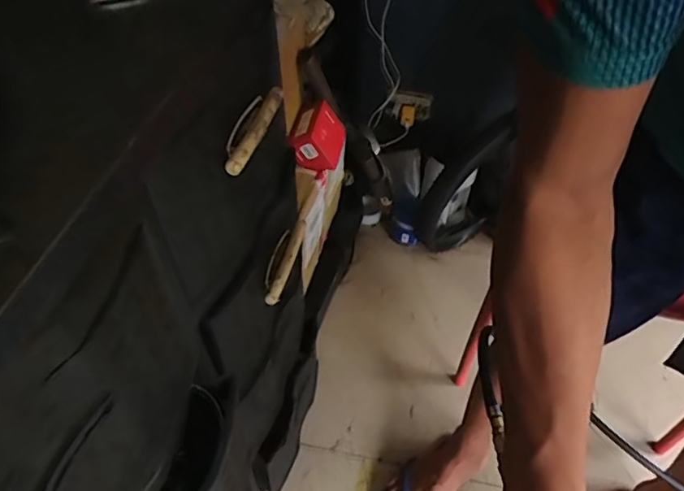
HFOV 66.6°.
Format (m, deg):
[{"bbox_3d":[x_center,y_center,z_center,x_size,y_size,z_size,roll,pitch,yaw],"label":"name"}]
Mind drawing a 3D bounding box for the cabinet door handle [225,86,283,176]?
[{"bbox_3d":[-0.092,-0.124,0.537,0.026,0.016,0.146,10,49,8],"label":"cabinet door handle"}]

